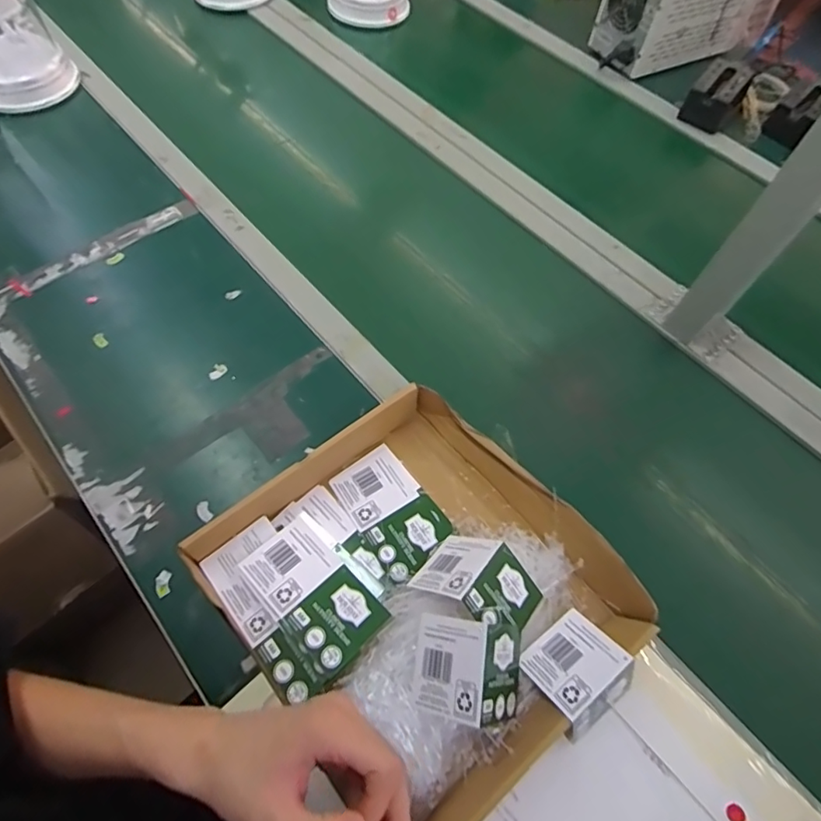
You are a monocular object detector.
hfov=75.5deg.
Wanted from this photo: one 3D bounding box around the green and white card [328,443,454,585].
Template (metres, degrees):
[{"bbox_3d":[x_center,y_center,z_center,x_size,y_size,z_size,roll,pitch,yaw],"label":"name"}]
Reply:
[{"bbox_3d":[-0.019,0.098,0.527,0.075,0.006,0.127,-31,64,-18],"label":"green and white card"}]

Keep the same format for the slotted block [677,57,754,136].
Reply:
[{"bbox_3d":[0.507,-0.524,0.880,0.073,0.073,0.087,34,65,14],"label":"slotted block"}]

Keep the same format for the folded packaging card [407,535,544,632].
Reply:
[{"bbox_3d":[0.062,0.151,0.465,0.101,0.064,0.065,30,64,12],"label":"folded packaging card"}]

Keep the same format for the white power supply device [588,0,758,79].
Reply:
[{"bbox_3d":[0.481,-0.729,0.938,0.273,0.168,0.122,-20,65,-14],"label":"white power supply device"}]

